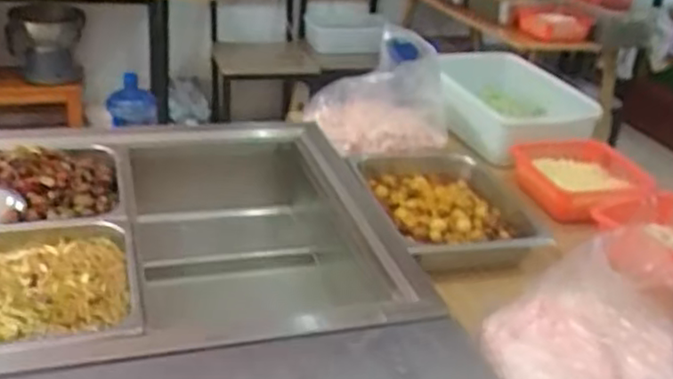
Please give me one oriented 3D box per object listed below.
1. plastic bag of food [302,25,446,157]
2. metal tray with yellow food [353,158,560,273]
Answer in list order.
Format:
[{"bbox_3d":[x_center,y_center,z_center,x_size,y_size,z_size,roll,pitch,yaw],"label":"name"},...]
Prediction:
[{"bbox_3d":[0.086,-0.194,1.357,0.249,0.216,0.158,-6,30,-21],"label":"plastic bag of food"},{"bbox_3d":[0.203,0.029,1.176,0.267,0.062,0.318,-3,29,-16],"label":"metal tray with yellow food"}]

